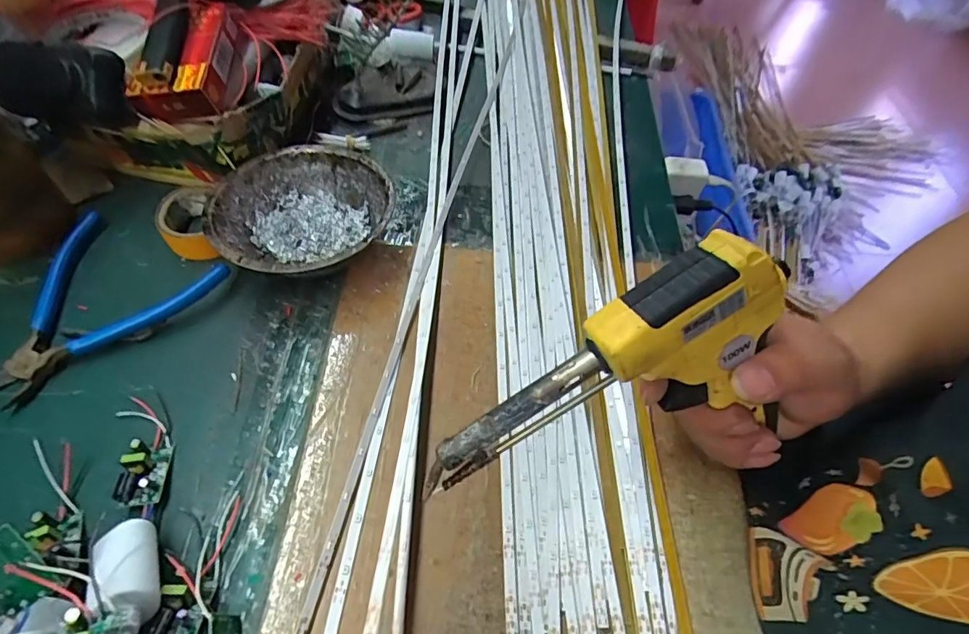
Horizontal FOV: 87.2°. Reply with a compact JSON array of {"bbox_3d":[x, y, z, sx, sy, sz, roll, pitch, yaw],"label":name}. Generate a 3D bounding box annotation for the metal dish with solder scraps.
[{"bbox_3d":[-0.127,-0.070,0.370,0.121,0.042,0.122,2,57,-2],"label":"metal dish with solder scraps"}]

